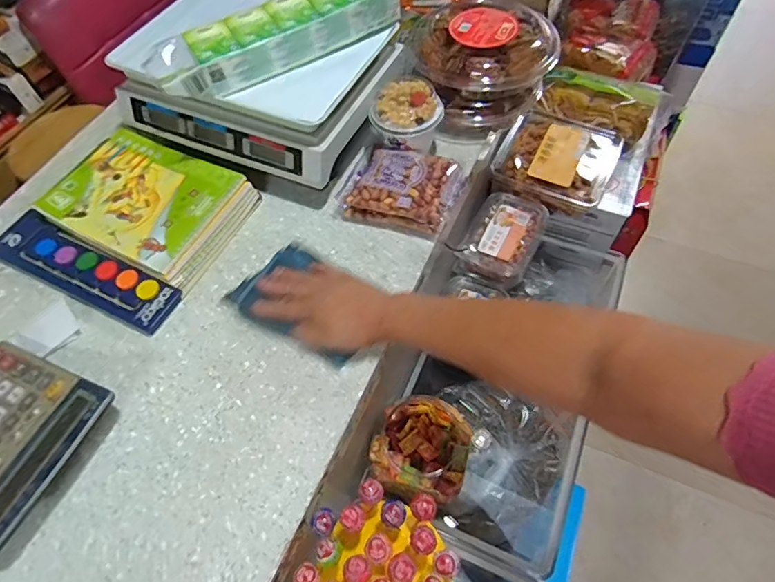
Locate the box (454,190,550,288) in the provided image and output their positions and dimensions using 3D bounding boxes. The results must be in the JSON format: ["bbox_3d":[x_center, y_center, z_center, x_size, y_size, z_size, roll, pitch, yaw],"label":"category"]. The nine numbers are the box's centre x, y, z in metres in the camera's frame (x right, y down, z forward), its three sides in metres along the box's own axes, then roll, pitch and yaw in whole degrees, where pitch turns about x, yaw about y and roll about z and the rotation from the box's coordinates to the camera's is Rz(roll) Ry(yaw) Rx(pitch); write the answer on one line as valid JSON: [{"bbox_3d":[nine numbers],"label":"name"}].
[{"bbox_3d":[0.212,-0.096,0.875,0.124,0.065,0.174,24,63,17],"label":"box"}]

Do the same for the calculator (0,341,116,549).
[{"bbox_3d":[-0.386,0.143,0.486,0.193,0.048,0.156,20,62,15],"label":"calculator"}]

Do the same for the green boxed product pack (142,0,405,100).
[{"bbox_3d":[-0.139,-0.323,0.608,0.307,0.060,0.087,-30,61,-14],"label":"green boxed product pack"}]

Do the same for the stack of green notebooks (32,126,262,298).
[{"bbox_3d":[-0.317,-0.121,0.642,0.258,0.033,0.166,25,63,17],"label":"stack of green notebooks"}]

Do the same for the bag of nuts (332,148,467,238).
[{"bbox_3d":[0.018,-0.134,0.623,0.148,0.044,0.110,14,61,12],"label":"bag of nuts"}]

